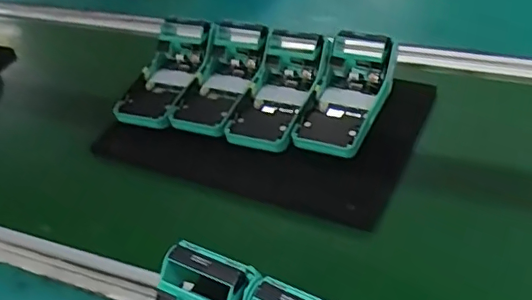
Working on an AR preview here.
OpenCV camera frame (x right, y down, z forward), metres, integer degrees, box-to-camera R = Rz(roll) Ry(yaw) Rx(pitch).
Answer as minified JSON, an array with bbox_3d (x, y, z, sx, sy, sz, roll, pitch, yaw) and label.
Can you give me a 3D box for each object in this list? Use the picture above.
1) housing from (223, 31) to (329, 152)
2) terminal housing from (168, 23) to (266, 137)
[{"bbox_3d":[0.014,-0.078,0.692,0.084,0.068,0.156,13,44,22],"label":"housing"},{"bbox_3d":[-0.059,-0.097,0.735,0.085,0.068,0.182,13,44,21],"label":"terminal housing"}]

